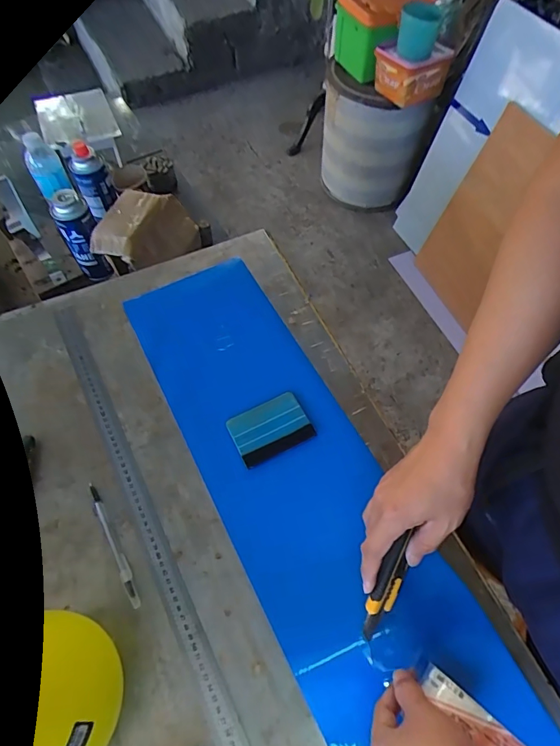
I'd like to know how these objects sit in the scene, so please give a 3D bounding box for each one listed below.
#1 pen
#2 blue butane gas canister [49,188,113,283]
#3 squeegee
[{"bbox_3d":[-0.191,0.193,0.511,0.012,0.006,0.151,-28,64,-14],"label":"pen"},{"bbox_3d":[-0.371,-0.252,0.850,0.064,0.176,0.065,-29,64,-15],"label":"blue butane gas canister"},{"bbox_3d":[-0.013,0.071,0.575,0.097,0.005,0.072,-24,63,-13],"label":"squeegee"}]

